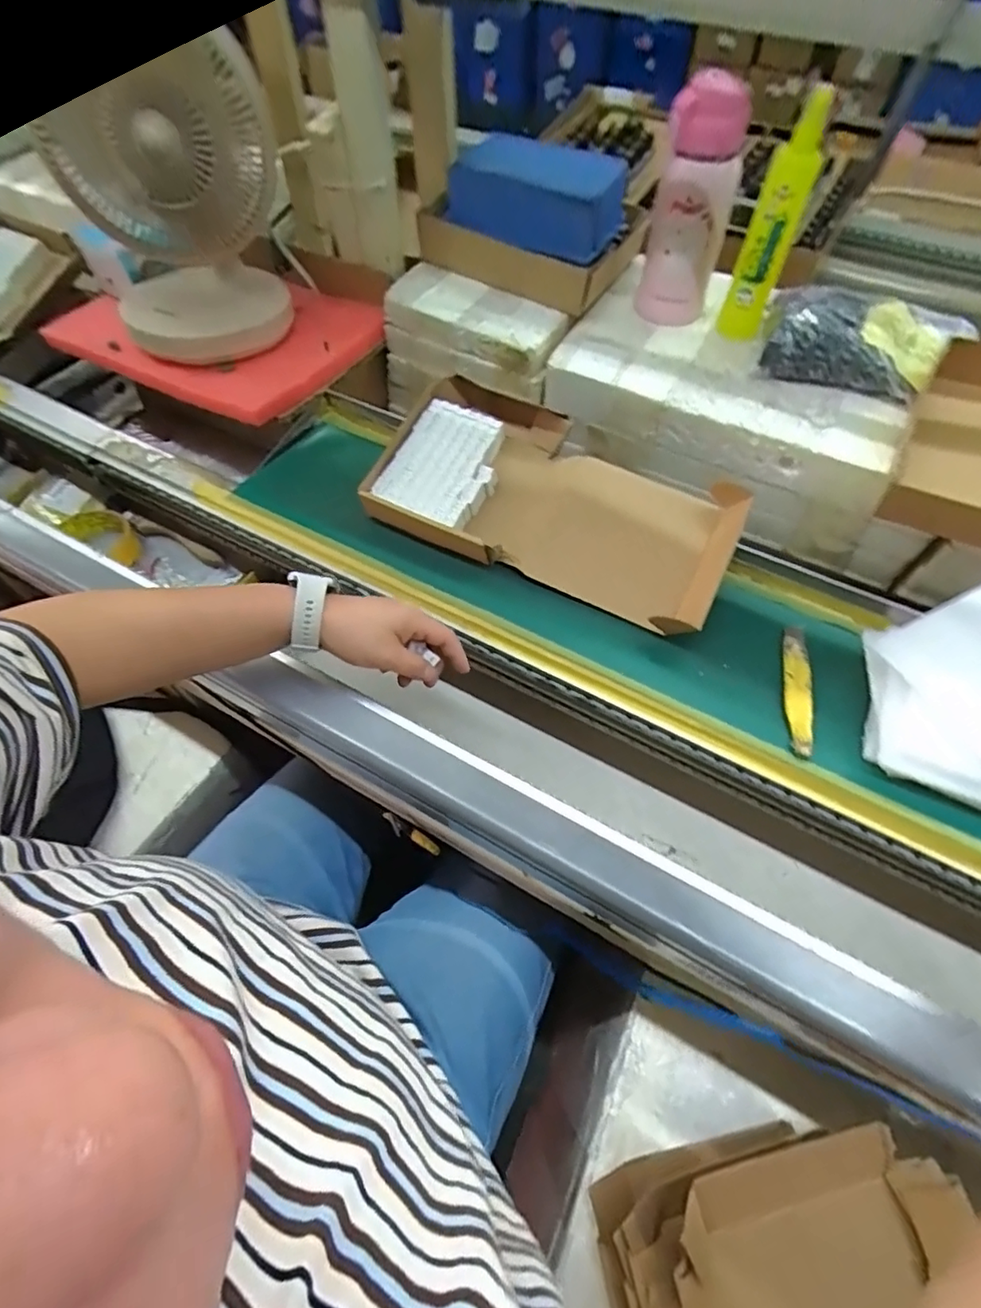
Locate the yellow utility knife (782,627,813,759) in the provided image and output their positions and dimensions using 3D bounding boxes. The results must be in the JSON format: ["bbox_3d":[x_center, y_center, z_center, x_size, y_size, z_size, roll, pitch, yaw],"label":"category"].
[{"bbox_3d":[0.260,0.027,0.482,0.022,0.013,0.131,14,59,9],"label":"yellow utility knife"}]

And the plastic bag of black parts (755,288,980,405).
[{"bbox_3d":[0.409,-0.338,0.619,0.211,0.059,0.117,16,60,10],"label":"plastic bag of black parts"}]

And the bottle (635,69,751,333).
[{"bbox_3d":[0.217,-0.475,0.619,0.079,0.210,0.065,16,60,10],"label":"bottle"}]

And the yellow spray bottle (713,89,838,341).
[{"bbox_3d":[0.297,-0.446,0.605,0.049,0.210,0.043,20,60,12],"label":"yellow spray bottle"}]

